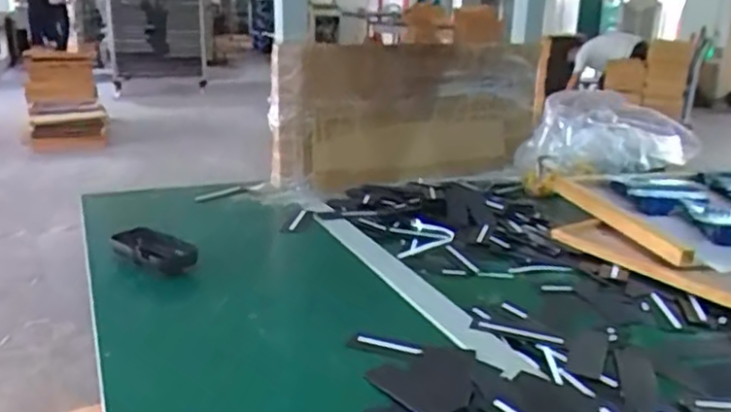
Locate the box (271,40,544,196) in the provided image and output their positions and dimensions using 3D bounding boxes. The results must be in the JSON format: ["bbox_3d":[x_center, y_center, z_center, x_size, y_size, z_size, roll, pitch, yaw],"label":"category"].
[{"bbox_3d":[0.091,-0.149,1.163,0.527,0.257,0.176,-11,22,-34],"label":"box"}]

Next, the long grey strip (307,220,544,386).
[{"bbox_3d":[0.043,0.082,0.752,0.047,0.007,0.456,0,16,-25],"label":"long grey strip"}]

